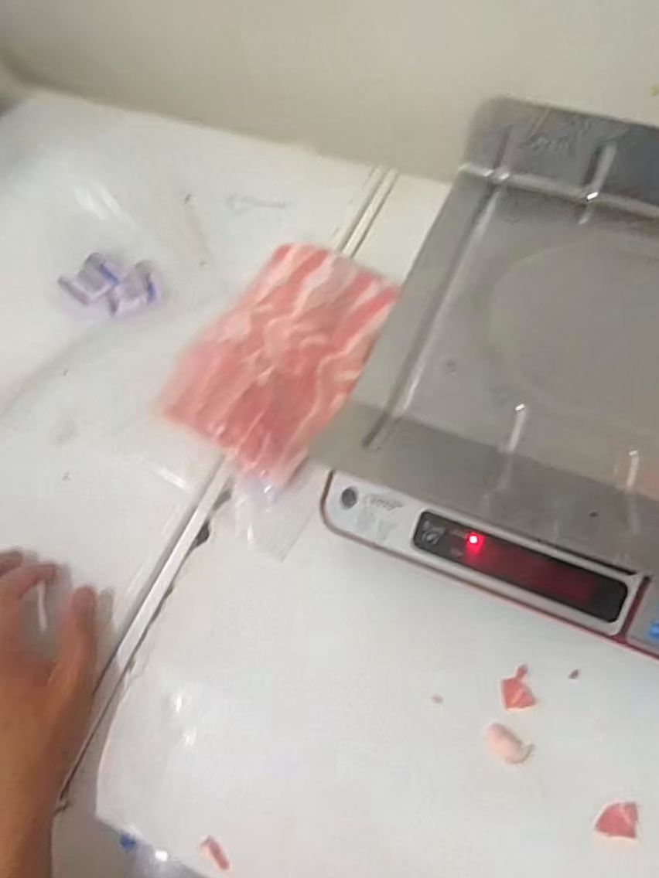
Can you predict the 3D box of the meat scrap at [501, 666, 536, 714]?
[{"bbox_3d":[0.125,0.167,0.400,0.021,0.004,0.025,-11,75,-7],"label":"meat scrap"}]

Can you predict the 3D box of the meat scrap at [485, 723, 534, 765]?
[{"bbox_3d":[0.114,0.198,0.386,0.029,0.012,0.016,31,64,19],"label":"meat scrap"}]

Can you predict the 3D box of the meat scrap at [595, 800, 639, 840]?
[{"bbox_3d":[0.175,0.231,0.364,0.027,0.011,0.019,3,58,4],"label":"meat scrap"}]

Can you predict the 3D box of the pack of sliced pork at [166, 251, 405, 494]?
[{"bbox_3d":[-0.037,-0.080,0.526,0.140,0.029,0.223,26,63,17],"label":"pack of sliced pork"}]

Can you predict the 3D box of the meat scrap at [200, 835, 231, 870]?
[{"bbox_3d":[-0.070,0.257,0.371,0.023,0.004,0.008,36,66,22],"label":"meat scrap"}]

